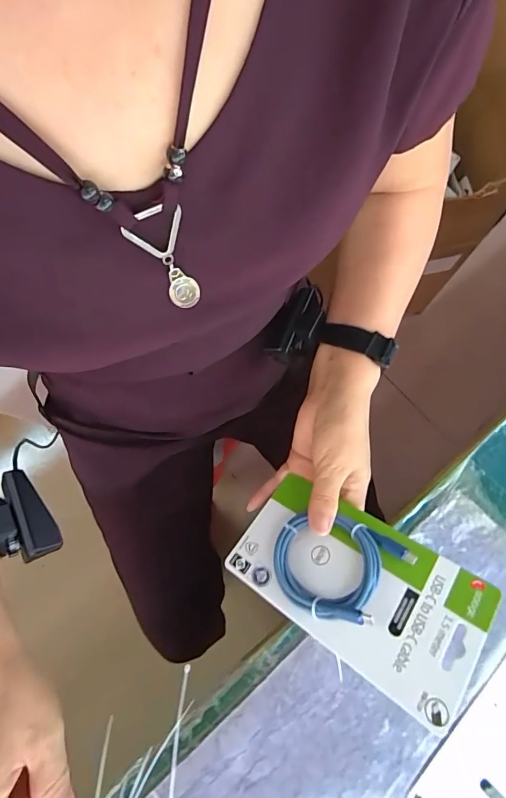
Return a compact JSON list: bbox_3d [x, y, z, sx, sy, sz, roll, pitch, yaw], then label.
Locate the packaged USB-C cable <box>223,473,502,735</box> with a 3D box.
[{"bbox_3d":[0.072,0.132,0.296,0.177,0.019,0.098,25,64,31],"label":"packaged USB-C cable"}]

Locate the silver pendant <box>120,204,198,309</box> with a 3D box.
[{"bbox_3d":[-0.044,-0.078,0.222,0.030,0.065,0.004,-31,59,2],"label":"silver pendant"}]

